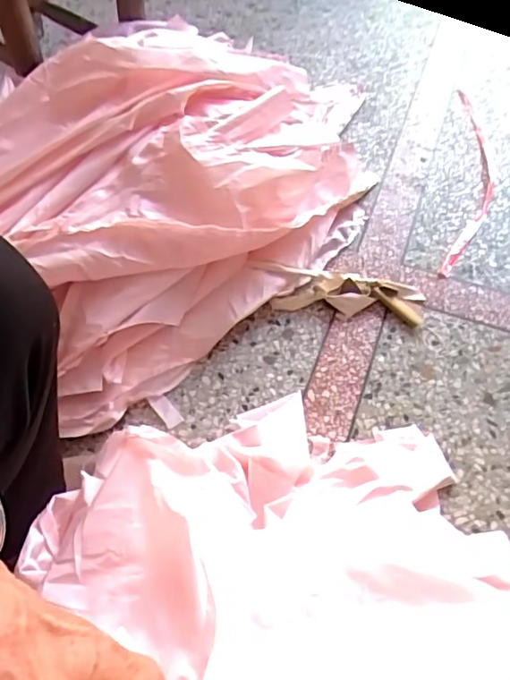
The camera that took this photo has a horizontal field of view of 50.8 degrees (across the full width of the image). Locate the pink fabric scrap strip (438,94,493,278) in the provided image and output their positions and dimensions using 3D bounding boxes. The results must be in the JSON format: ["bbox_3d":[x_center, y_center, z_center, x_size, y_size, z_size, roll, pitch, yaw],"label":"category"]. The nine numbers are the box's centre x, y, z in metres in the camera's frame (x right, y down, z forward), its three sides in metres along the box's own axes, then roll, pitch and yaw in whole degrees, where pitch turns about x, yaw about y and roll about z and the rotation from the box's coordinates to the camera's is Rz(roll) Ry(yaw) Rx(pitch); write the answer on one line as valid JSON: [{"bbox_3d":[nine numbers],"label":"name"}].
[{"bbox_3d":[0.371,-0.281,0.919,0.070,0.012,0.470,13,58,8],"label":"pink fabric scrap strip"}]

